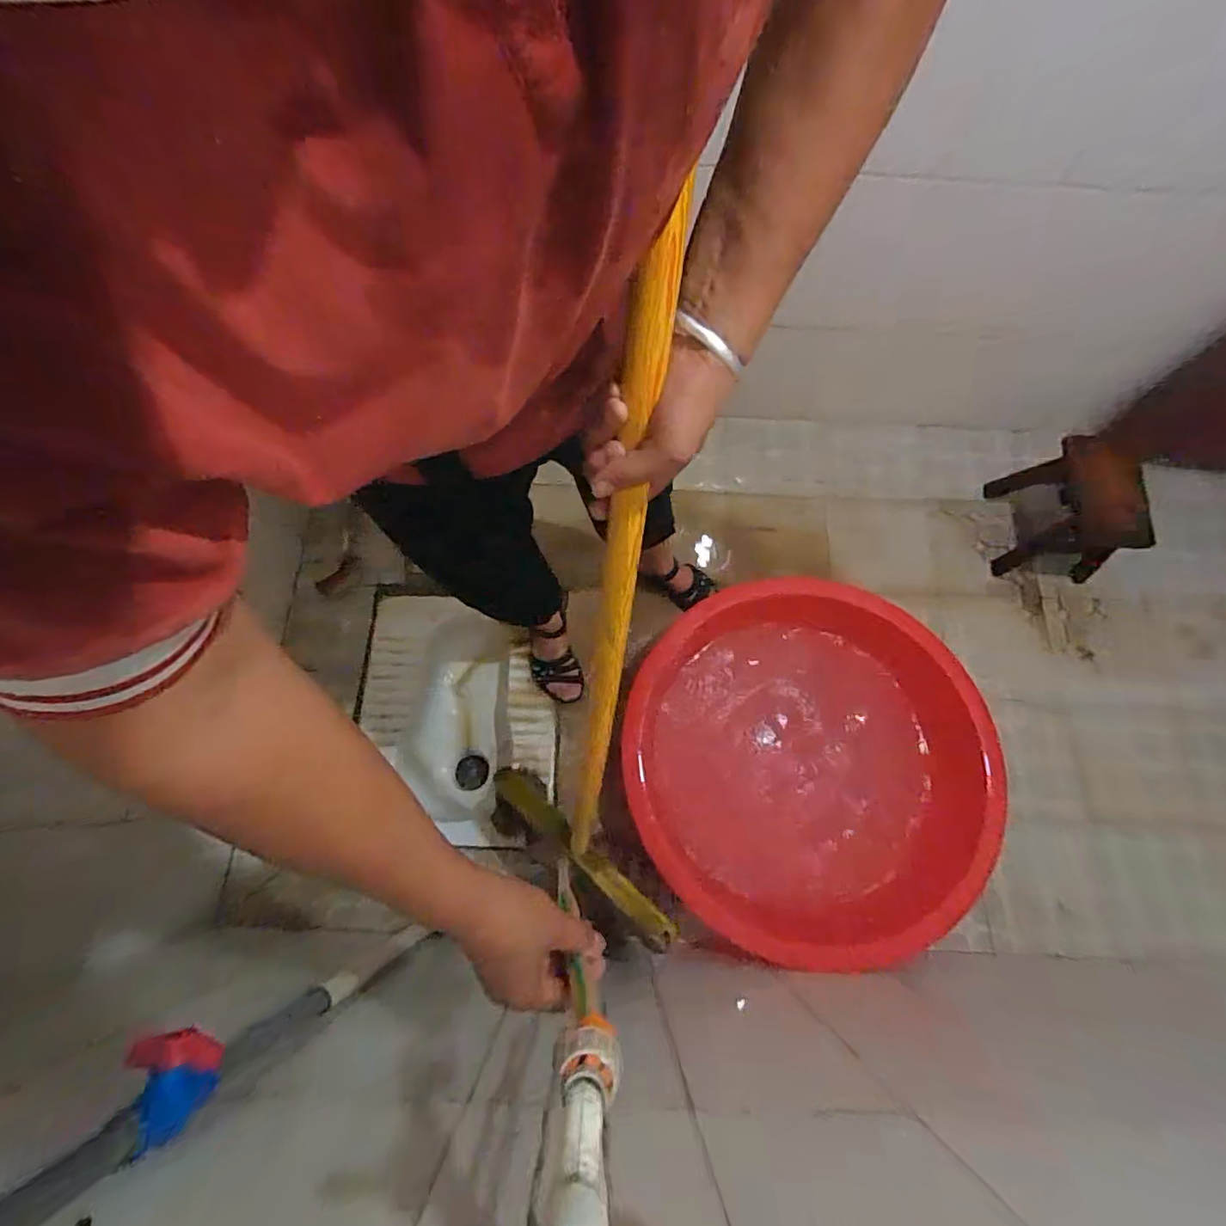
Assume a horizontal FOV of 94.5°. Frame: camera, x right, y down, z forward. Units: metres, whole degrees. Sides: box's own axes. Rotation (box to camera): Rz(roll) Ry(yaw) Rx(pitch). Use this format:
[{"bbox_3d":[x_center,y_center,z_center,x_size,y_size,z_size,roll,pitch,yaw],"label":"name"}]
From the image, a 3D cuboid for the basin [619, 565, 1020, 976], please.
[{"bbox_3d":[0.375,0.271,1.145,0.681,0.175,0.742,1,72,-2],"label":"basin"}]

